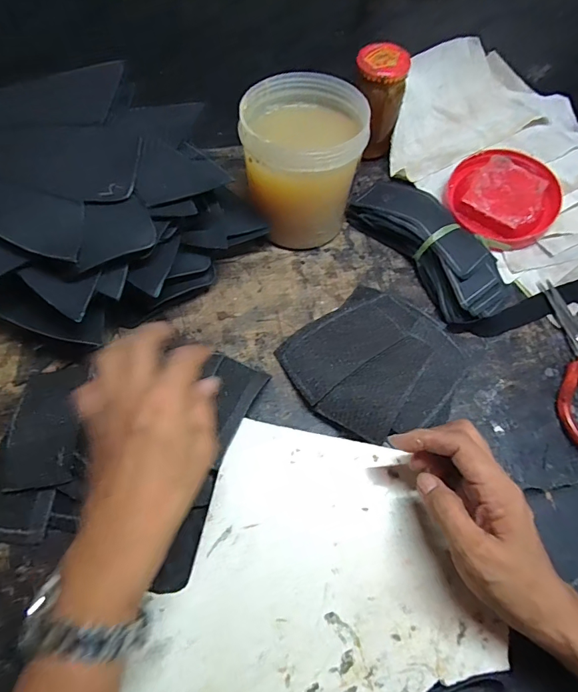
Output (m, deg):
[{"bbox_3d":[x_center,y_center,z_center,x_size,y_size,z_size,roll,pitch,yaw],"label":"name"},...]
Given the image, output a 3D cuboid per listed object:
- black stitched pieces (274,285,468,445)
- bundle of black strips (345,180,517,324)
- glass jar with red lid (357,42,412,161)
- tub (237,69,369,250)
[{"bbox_3d":[0.079,0.012,0.378,0.138,0.052,0.140,-35,68,-19],"label":"black stitched pieces"},{"bbox_3d":[0.151,-0.107,0.444,0.079,0.039,0.186,-29,66,-16],"label":"bundle of black strips"},{"bbox_3d":[0.103,-0.283,0.500,0.056,0.115,0.051,1,61,-2],"label":"glass jar with red lid"},{"bbox_3d":[0.013,-0.182,0.438,0.113,0.130,0.112,1,61,-2],"label":"tub"}]

